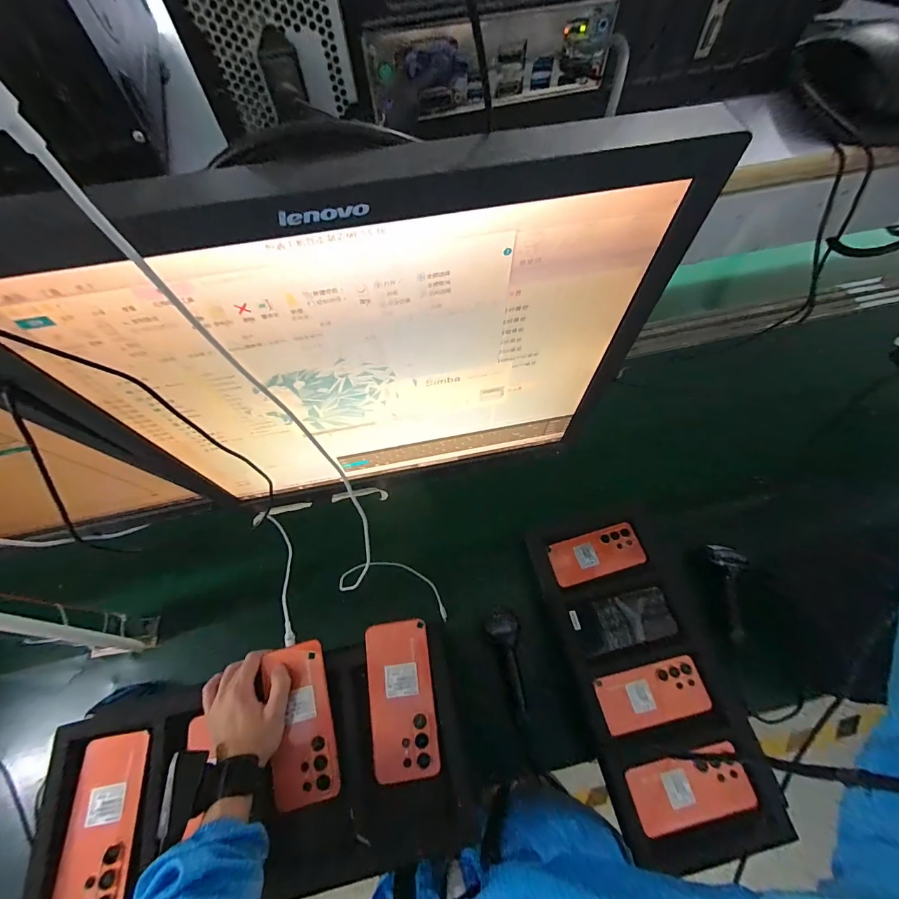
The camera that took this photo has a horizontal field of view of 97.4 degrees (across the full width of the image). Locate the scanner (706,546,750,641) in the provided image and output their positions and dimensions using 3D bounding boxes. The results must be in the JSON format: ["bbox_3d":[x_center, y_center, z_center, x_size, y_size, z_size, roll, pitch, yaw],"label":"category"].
[{"bbox_3d":[0.507,0.256,0.712,0.054,0.040,0.163,3,74,5],"label":"scanner"}]

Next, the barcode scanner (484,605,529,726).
[{"bbox_3d":[0.099,0.362,0.678,0.061,0.079,0.182,-6,60,0],"label":"barcode scanner"}]

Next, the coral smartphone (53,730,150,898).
[{"bbox_3d":[-0.394,0.426,0.448,0.076,0.013,0.166,-12,60,-3],"label":"coral smartphone"}]

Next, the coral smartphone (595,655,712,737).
[{"bbox_3d":[0.311,0.375,0.605,0.166,0.013,0.073,-12,60,-4],"label":"coral smartphone"}]

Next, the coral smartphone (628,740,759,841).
[{"bbox_3d":[0.327,0.463,0.539,0.157,0.013,0.069,-18,43,0],"label":"coral smartphone"}]

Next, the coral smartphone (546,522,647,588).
[{"bbox_3d":[0.268,0.193,0.725,0.165,0.010,0.077,-15,69,-4],"label":"coral smartphone"}]

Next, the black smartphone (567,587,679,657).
[{"bbox_3d":[0.292,0.285,0.662,0.170,0.012,0.080,-10,60,-3],"label":"black smartphone"}]

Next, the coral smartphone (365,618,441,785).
[{"bbox_3d":[-0.059,0.302,0.485,0.079,0.004,0.166,-7,68,-3],"label":"coral smartphone"}]

